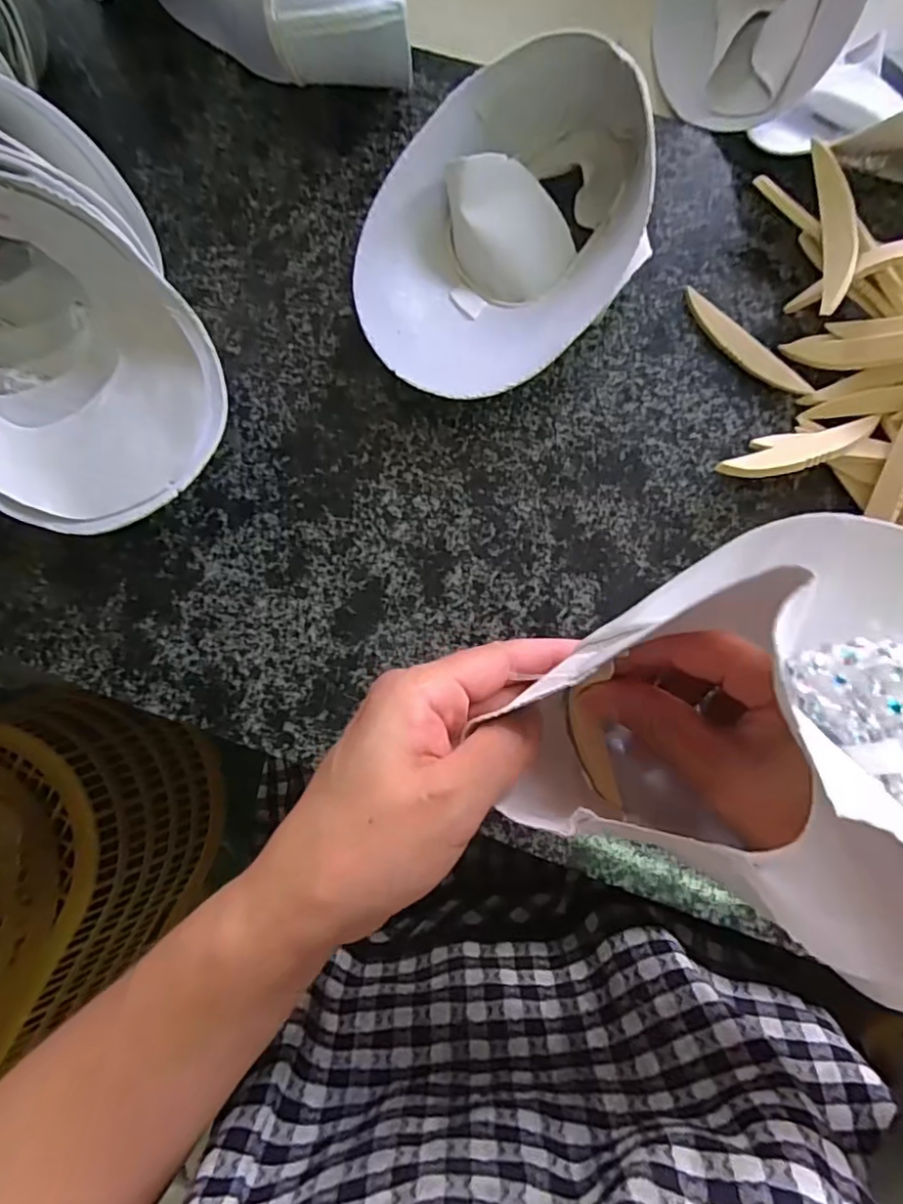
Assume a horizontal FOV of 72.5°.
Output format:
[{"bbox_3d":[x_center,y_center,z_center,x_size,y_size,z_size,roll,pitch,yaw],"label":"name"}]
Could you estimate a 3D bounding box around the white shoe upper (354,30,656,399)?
[{"bbox_3d":[0.038,-0.187,0.298,0.115,0.046,0.194,37,89,3],"label":"white shoe upper"}]

